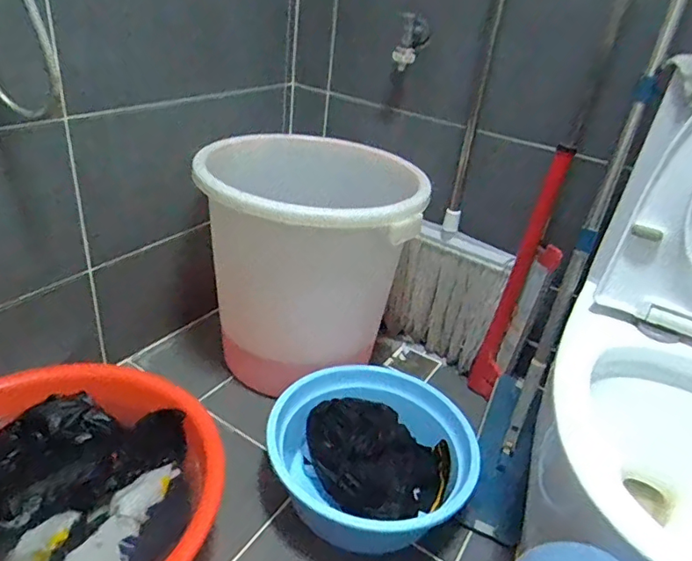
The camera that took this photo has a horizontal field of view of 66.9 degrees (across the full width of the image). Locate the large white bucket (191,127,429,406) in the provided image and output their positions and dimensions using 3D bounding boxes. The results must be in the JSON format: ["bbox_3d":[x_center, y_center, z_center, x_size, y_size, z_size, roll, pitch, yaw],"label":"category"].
[{"bbox_3d":[-0.075,-0.037,1.177,0.419,0.456,0.452,6,31,-3],"label":"large white bucket"}]

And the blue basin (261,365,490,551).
[{"bbox_3d":[0.043,0.318,0.950,0.368,0.129,0.344,-7,34,-23],"label":"blue basin"}]

